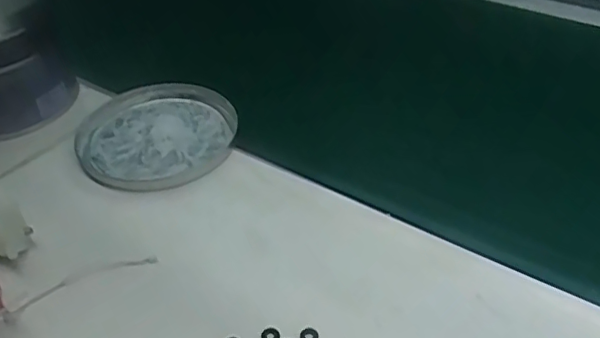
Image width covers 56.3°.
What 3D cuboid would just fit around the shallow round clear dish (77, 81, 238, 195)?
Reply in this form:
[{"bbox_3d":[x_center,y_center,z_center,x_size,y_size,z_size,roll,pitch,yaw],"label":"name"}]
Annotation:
[{"bbox_3d":[-0.118,-0.031,0.473,0.126,0.024,0.137,-1,40,0],"label":"shallow round clear dish"}]

